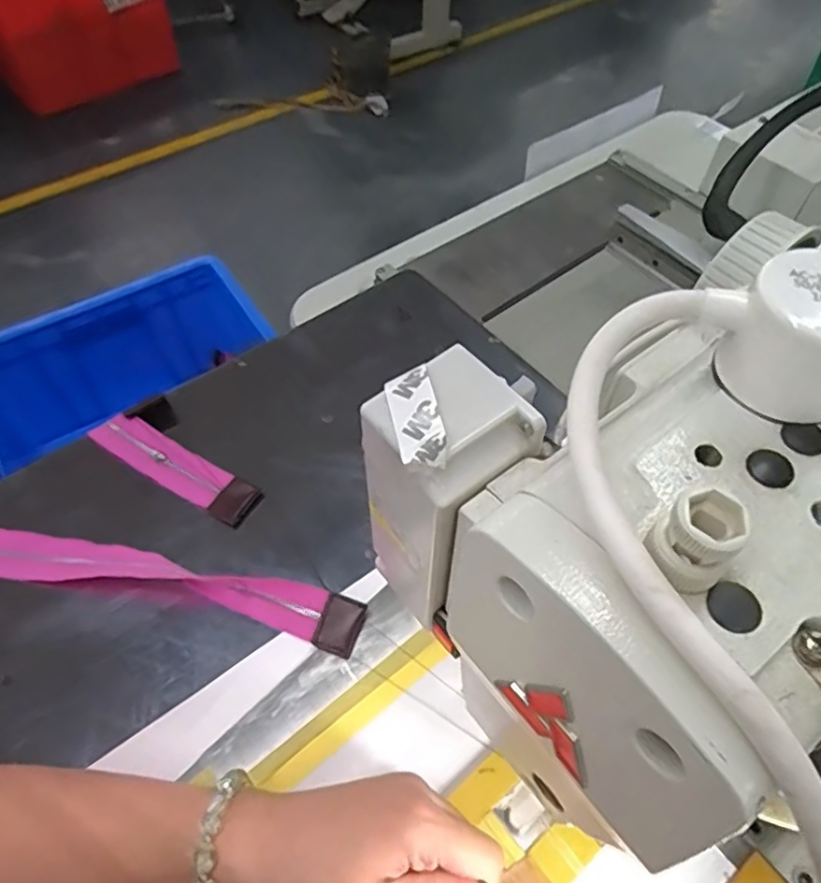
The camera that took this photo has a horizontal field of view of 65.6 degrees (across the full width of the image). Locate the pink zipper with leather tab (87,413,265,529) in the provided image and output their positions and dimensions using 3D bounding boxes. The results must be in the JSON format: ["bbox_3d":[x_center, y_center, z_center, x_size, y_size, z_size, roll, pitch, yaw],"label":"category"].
[{"bbox_3d":[-0.181,0.018,0.485,0.147,0.013,0.034,27,59,17],"label":"pink zipper with leather tab"}]

